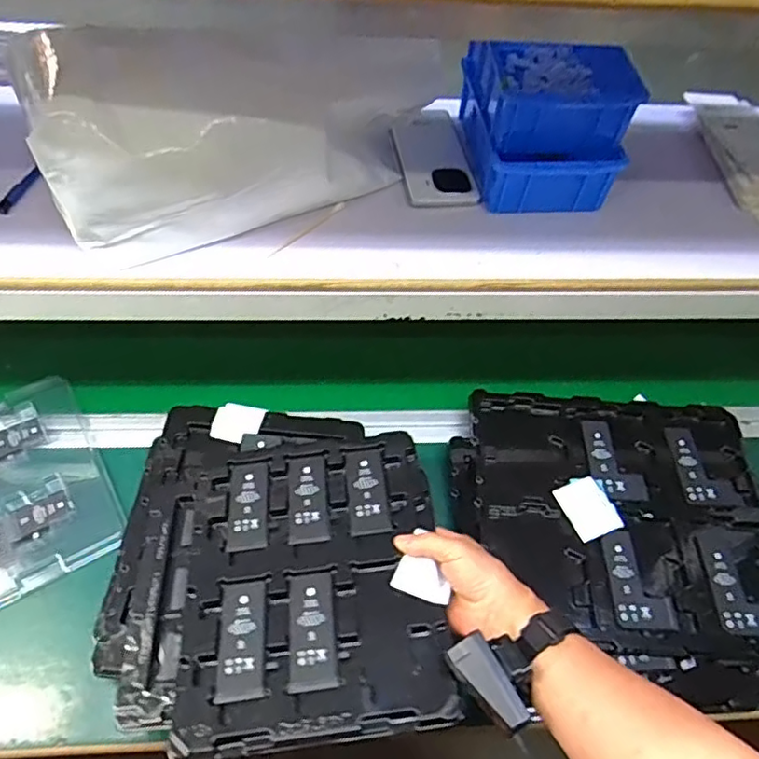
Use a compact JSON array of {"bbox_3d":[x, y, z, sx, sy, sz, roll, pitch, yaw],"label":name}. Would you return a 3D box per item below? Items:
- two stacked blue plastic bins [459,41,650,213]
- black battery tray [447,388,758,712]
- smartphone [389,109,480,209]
[{"bbox_3d":[0.164,-0.268,0.624,0.129,0.111,0.172,-4,53,-7],"label":"two stacked blue plastic bins"},{"bbox_3d":[0.251,0.154,0.657,0.340,0.037,0.307,7,52,2],"label":"black battery tray"},{"bbox_3d":[0.056,-0.241,0.654,0.076,0.017,0.152,-4,56,-8],"label":"smartphone"}]

